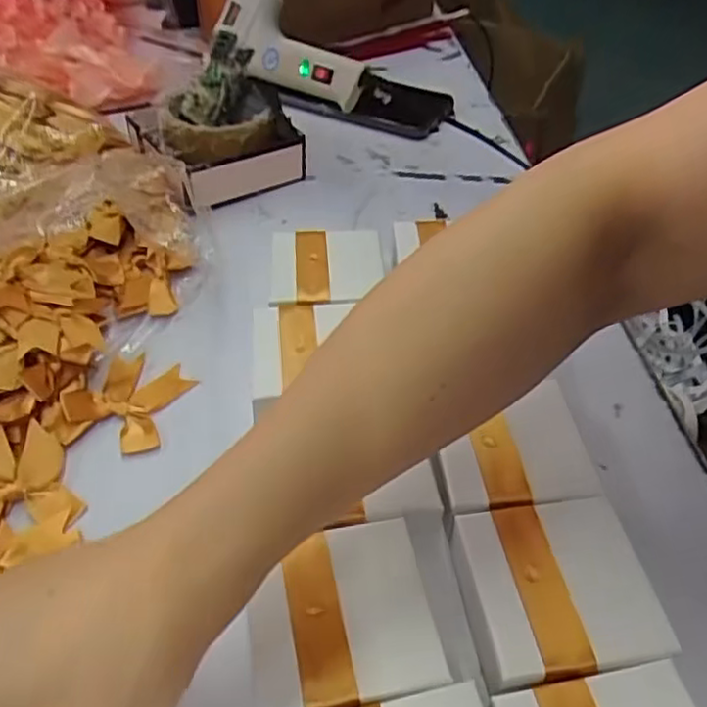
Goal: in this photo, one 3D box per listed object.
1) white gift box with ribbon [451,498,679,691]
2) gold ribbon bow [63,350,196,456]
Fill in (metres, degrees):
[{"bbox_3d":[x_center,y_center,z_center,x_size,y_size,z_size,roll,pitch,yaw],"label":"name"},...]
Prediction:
[{"bbox_3d":[0.081,0.099,0.281,0.073,0.023,0.071,-5,45,-6],"label":"white gift box with ribbon"},{"bbox_3d":[-0.119,0.023,0.363,0.057,0.012,0.058,20,48,19],"label":"gold ribbon bow"}]

